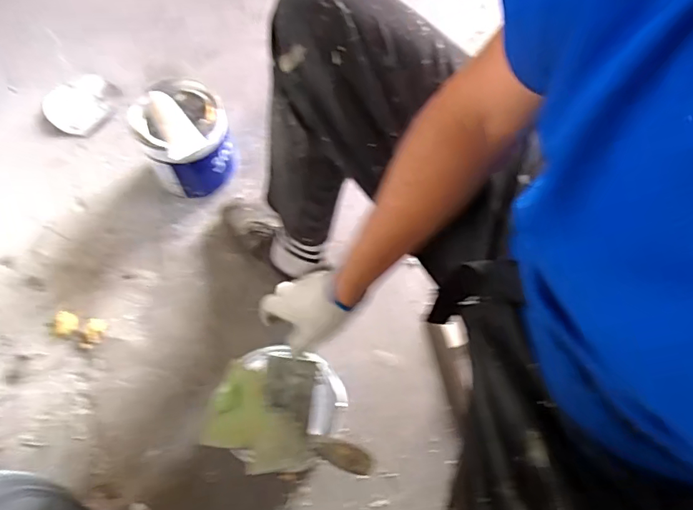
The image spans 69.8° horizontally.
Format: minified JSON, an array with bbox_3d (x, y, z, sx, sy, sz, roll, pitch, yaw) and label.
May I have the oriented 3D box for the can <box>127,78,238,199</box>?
[{"bbox_3d":[-0.280,-0.196,0.882,0.143,0.168,0.153,1,66,-2],"label":"can"}]

